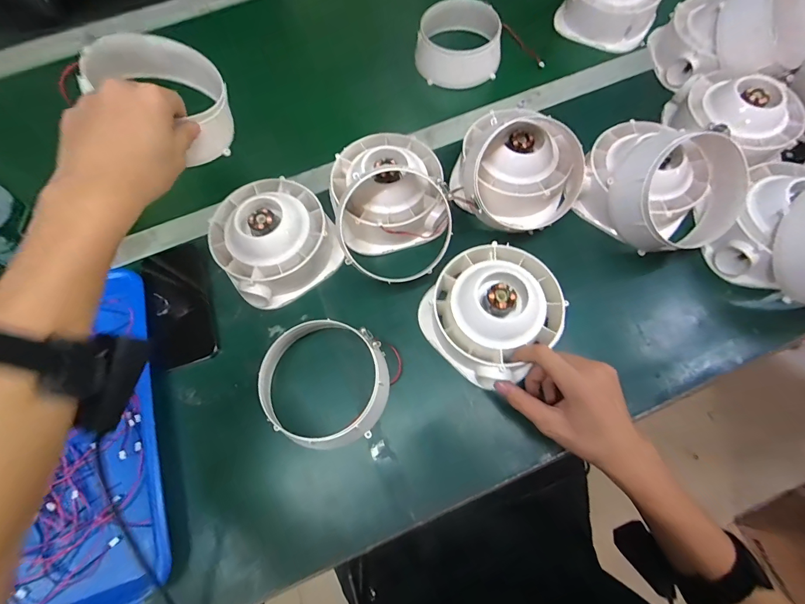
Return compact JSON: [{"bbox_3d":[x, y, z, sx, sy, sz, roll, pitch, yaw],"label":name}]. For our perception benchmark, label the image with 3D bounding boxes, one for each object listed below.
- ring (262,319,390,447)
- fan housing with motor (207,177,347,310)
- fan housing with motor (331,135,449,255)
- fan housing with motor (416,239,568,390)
[{"bbox_3d":[-0.076,0.081,0.374,0.117,0.051,0.118,-1,69,2],"label":"ring"},{"bbox_3d":[-0.146,-0.072,0.431,0.130,0.068,0.148,-35,71,-11],"label":"fan housing with motor"},{"bbox_3d":[-0.014,-0.138,0.445,0.140,0.064,0.138,-4,69,1],"label":"fan housing with motor"},{"bbox_3d":[0.094,0.005,0.387,0.131,0.064,0.126,-1,69,2],"label":"fan housing with motor"}]

